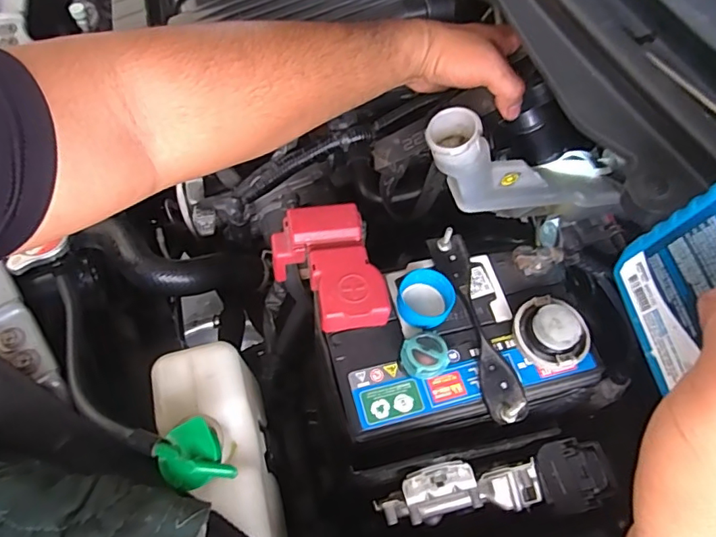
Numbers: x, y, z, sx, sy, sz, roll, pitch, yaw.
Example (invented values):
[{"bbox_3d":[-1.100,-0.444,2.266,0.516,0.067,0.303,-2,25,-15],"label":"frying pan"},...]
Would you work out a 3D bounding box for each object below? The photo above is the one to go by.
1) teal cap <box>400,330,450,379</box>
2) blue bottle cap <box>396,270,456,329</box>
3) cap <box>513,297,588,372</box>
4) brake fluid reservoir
[{"bbox_3d":[0.048,0.062,0.363,0.030,0.015,0.029,2,60,-3],"label":"teal cap"},{"bbox_3d":[0.050,0.024,0.382,0.040,0.020,0.042,2,60,-3],"label":"blue bottle cap"},{"bbox_3d":[0.140,0.046,0.371,0.045,0.023,0.051,-28,66,-18],"label":"cap"},{"bbox_3d":[0.141,-0.079,0.456,0.221,0.074,0.040,8,55,-35],"label":"brake fluid reservoir"}]

